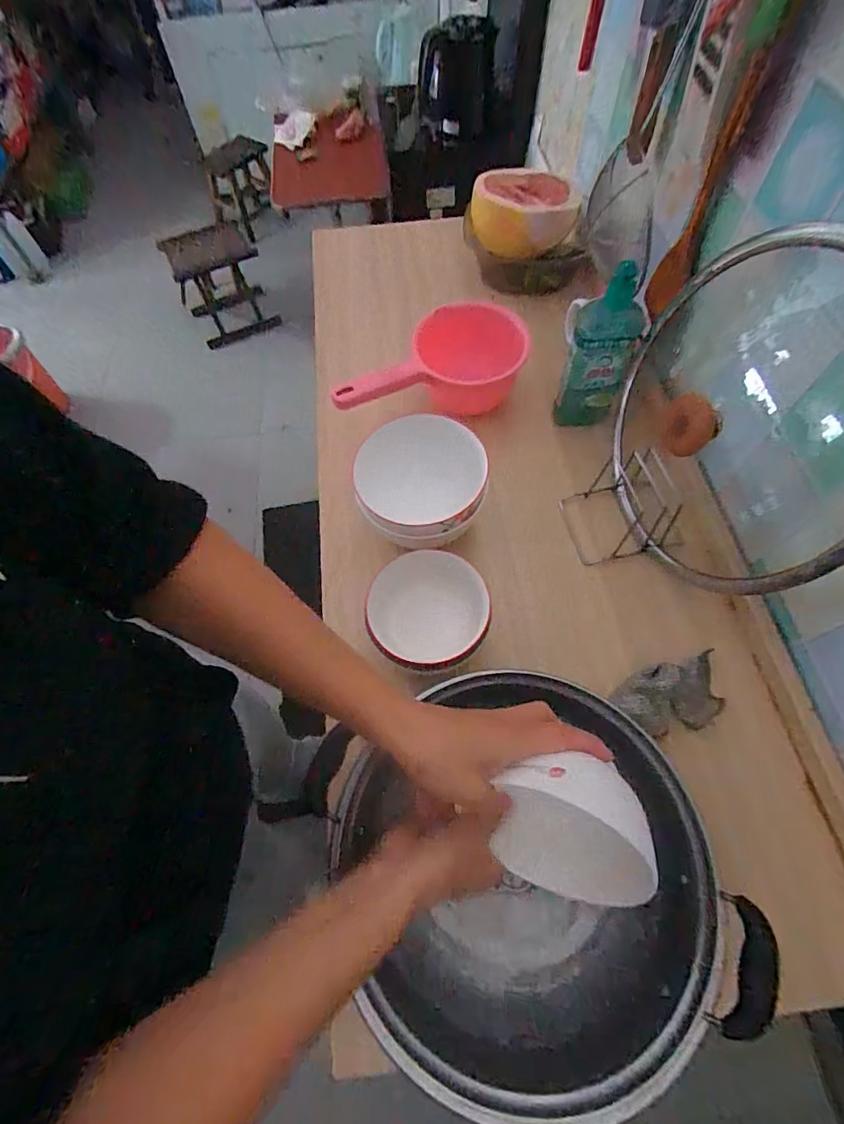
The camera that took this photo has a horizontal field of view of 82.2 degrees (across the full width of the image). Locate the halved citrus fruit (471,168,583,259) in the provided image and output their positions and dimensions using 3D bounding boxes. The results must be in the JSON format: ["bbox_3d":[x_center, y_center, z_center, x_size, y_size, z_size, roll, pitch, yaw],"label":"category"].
[{"bbox_3d":[0.160,-0.571,0.783,0.161,0.069,0.134,2,63,3],"label":"halved citrus fruit"}]

